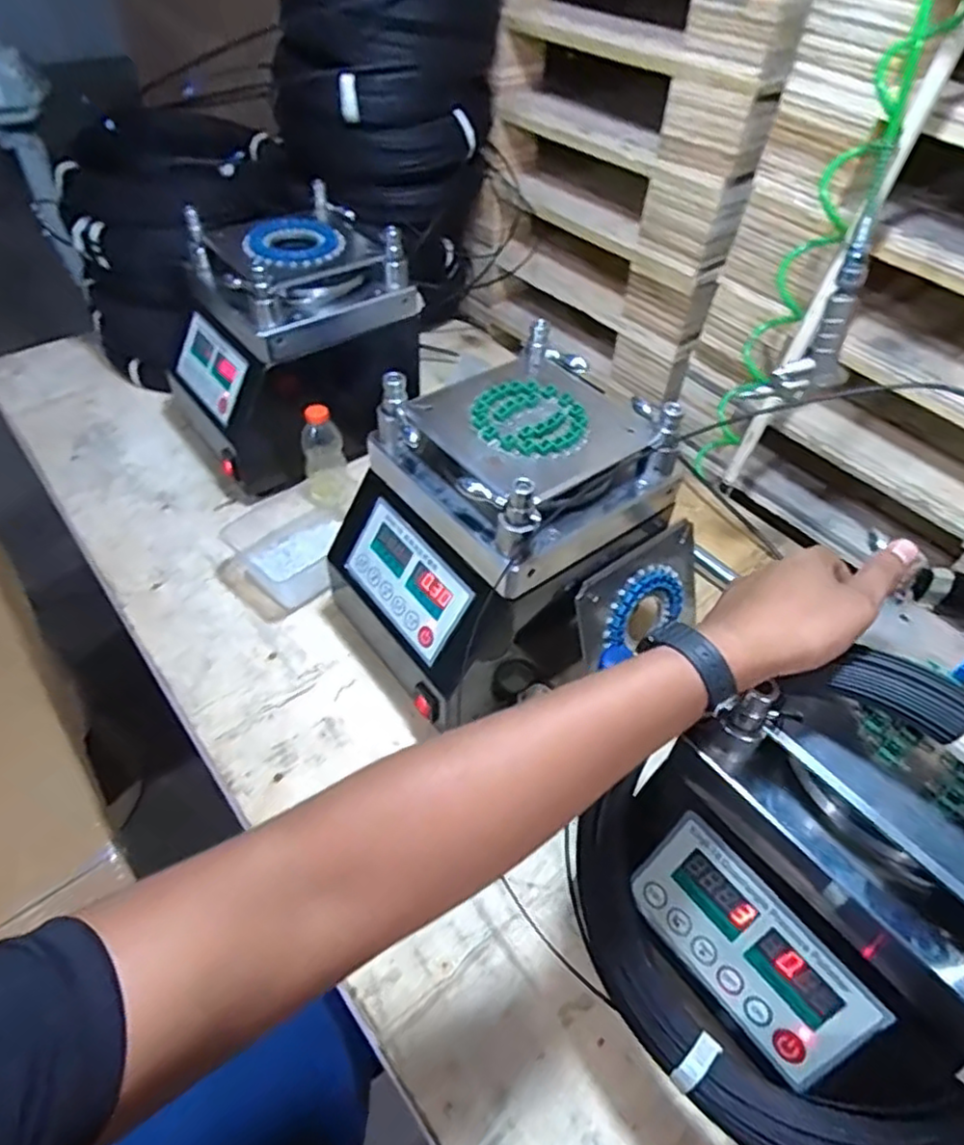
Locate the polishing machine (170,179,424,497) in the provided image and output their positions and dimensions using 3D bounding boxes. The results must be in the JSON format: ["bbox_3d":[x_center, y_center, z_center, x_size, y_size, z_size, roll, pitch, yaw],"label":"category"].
[{"bbox_3d":[-0.257,-0.319,0.915,0.317,0.277,0.250,-29,56,-25],"label":"polishing machine"}]

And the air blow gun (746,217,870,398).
[{"bbox_3d":[0.314,-0.226,0.611,0.059,0.153,0.089,35,56,25],"label":"air blow gun"}]

